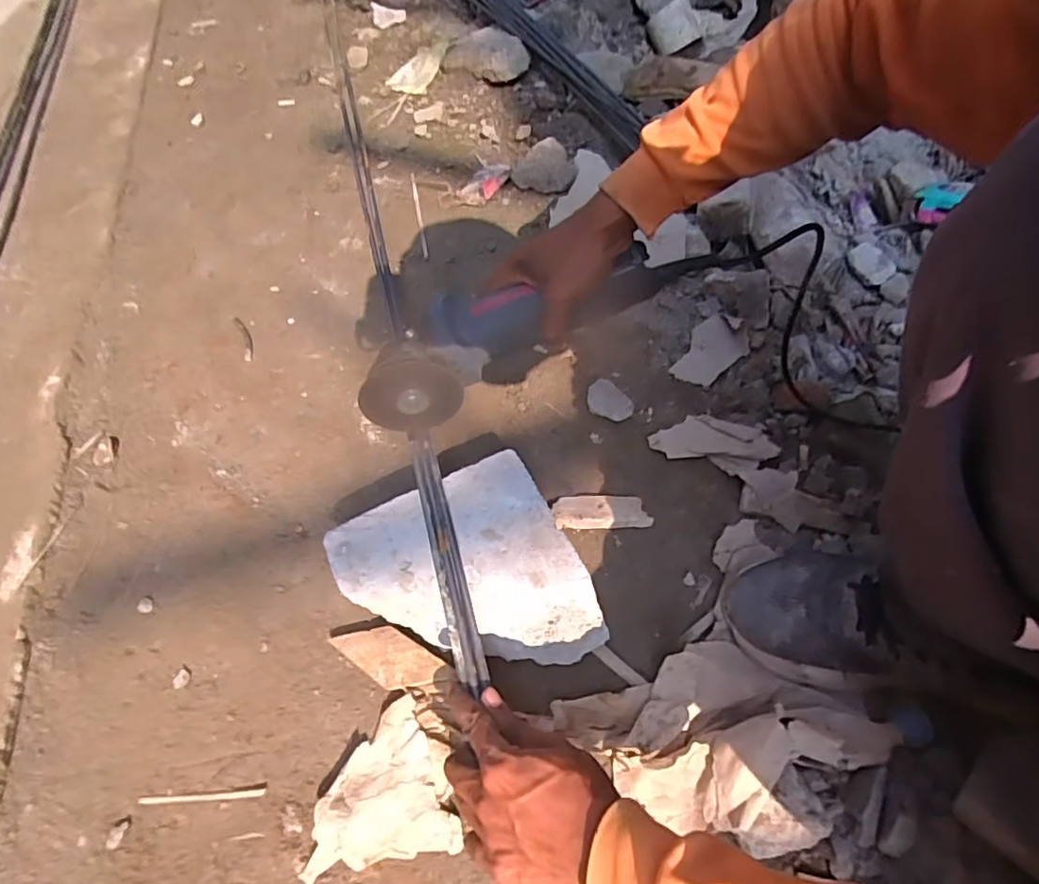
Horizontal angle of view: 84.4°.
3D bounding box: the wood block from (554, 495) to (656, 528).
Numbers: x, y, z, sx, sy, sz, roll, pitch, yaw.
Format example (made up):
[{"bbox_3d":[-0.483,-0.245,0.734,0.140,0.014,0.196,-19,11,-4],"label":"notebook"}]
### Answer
[{"bbox_3d":[0.084,0.071,0.589,0.098,0.021,0.035,-5,56,-1],"label":"wood block"}]

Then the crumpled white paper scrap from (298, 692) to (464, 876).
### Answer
[{"bbox_3d":[-0.110,0.276,0.469,0.112,0.017,0.111,-7,56,-2],"label":"crumpled white paper scrap"}]

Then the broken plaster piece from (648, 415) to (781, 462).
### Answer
[{"bbox_3d":[0.211,-0.006,0.629,0.129,0.015,0.058,6,57,7],"label":"broken plaster piece"}]

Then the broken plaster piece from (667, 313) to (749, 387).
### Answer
[{"bbox_3d":[0.234,-0.114,0.708,0.066,0.011,0.100,39,66,24],"label":"broken plaster piece"}]

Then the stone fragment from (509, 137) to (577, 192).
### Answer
[{"bbox_3d":[0.040,-0.431,0.894,0.101,0.065,0.046,19,59,15],"label":"stone fragment"}]

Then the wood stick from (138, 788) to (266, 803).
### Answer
[{"bbox_3d":[-0.264,0.293,0.473,0.108,0.004,0.006,-4,56,0],"label":"wood stick"}]

